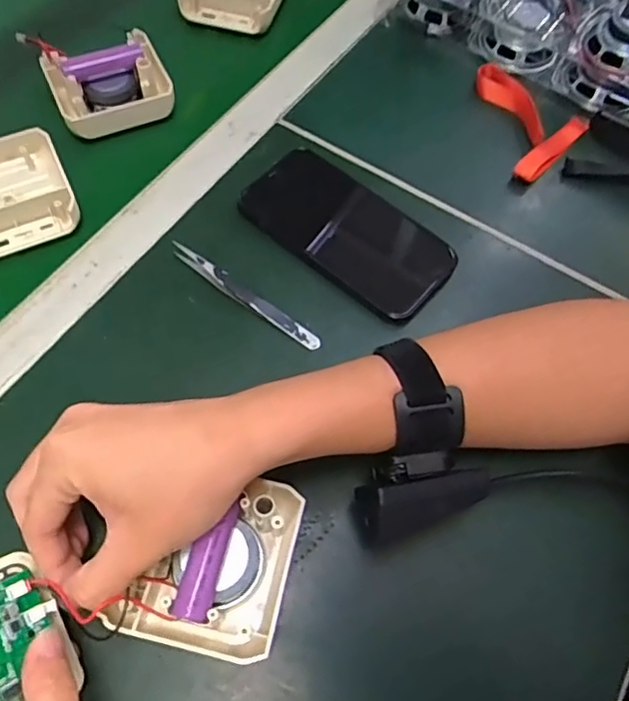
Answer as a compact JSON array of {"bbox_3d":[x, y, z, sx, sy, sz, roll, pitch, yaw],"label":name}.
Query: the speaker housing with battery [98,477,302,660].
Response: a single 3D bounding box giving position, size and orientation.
[{"bbox_3d":[-0.053,0.111,0.310,0.079,0.044,0.092,13,63,5],"label":"speaker housing with battery"}]

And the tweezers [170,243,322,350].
[{"bbox_3d":[-0.049,-0.039,0.401,0.124,0.008,0.013,33,66,14],"label":"tweezers"}]

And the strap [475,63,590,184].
[{"bbox_3d":[0.171,-0.201,0.496,0.106,0.021,0.103,39,68,17],"label":"strap"}]

